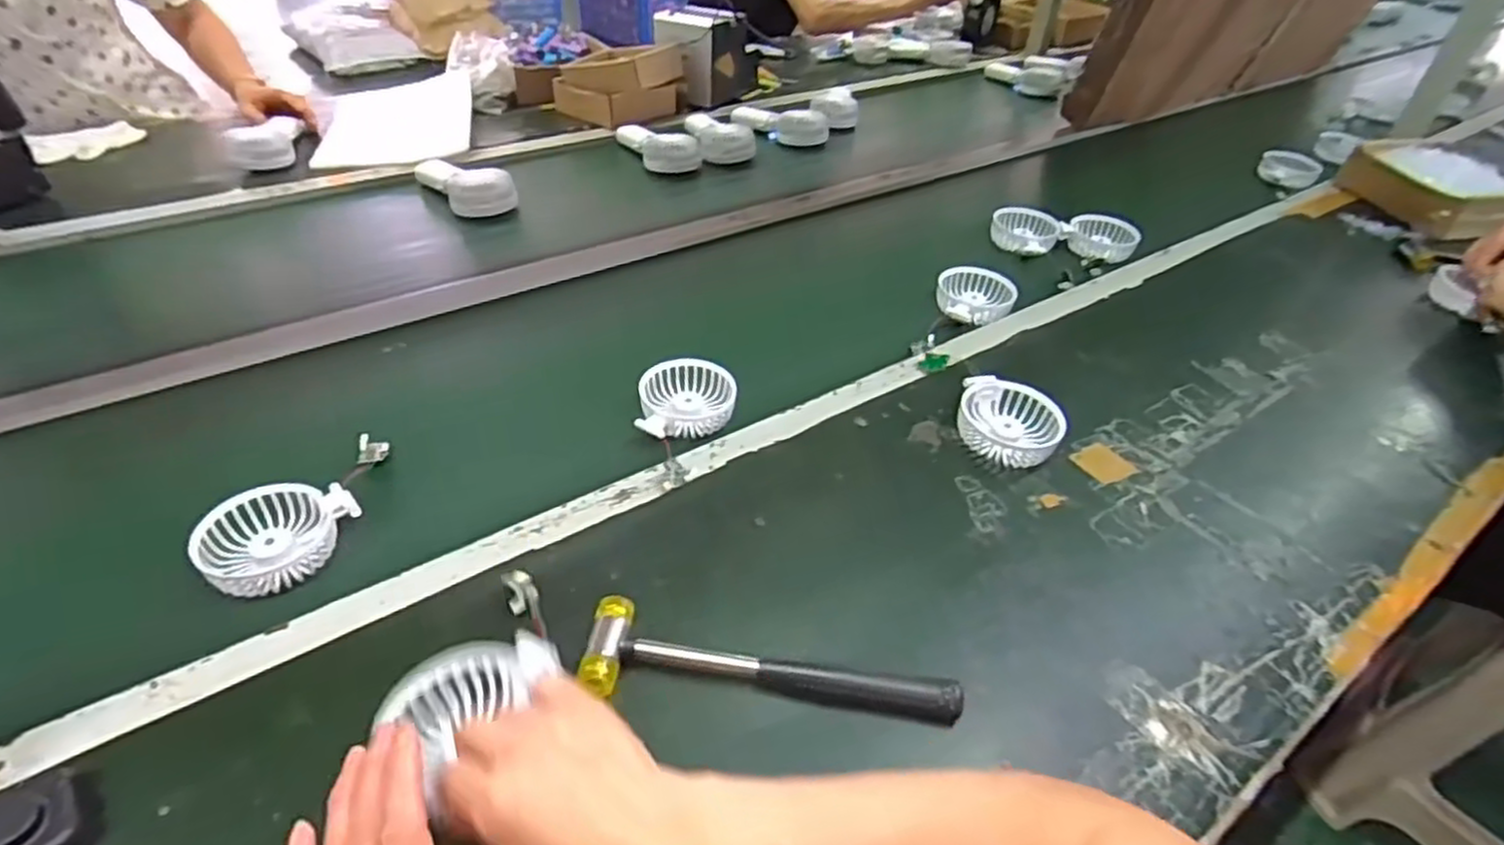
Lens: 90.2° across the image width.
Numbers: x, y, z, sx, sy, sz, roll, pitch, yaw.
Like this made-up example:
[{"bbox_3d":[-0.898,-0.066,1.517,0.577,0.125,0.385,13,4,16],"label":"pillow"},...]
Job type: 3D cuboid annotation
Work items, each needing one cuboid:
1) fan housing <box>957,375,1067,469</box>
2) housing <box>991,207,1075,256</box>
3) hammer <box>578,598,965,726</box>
[{"bbox_3d":[0.236,0.000,0.687,0.090,0.031,0.091,14,42,11],"label":"fan housing"},{"bbox_3d":[0.385,-0.269,1.041,0.098,0.030,0.098,3,41,-2],"label":"housing"},{"bbox_3d":[0.014,0.164,0.485,0.237,0.037,0.060,6,41,2],"label":"hammer"}]

